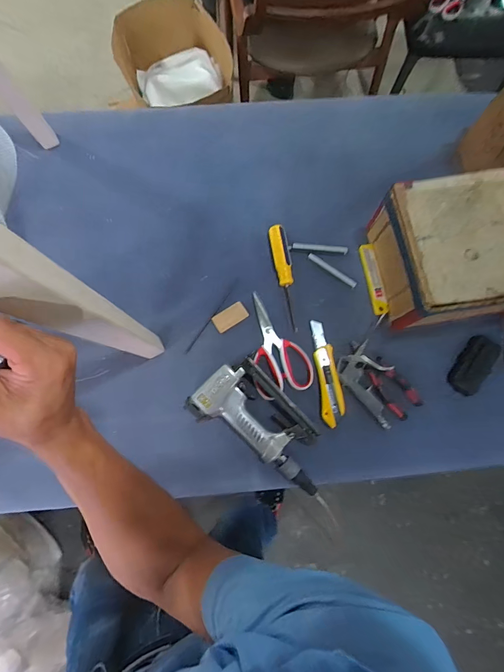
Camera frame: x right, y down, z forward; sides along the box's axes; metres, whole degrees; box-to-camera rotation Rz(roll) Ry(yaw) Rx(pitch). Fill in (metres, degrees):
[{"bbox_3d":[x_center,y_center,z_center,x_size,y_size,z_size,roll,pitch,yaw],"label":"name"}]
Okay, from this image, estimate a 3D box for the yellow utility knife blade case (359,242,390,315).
[{"bbox_3d":[0.225,-0.106,0.620,0.026,0.021,0.139,-10,79,-4],"label":"yellow utility knife blade case"}]

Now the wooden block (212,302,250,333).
[{"bbox_3d":[-0.038,-0.034,0.594,0.062,0.004,0.033,-34,82,-8],"label":"wooden block"}]

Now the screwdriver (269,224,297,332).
[{"bbox_3d":[0.060,-0.108,0.604,0.033,0.029,0.194,-6,79,-3],"label":"screwdriver"}]

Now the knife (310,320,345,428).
[{"bbox_3d":[0.130,0.061,0.574,0.037,0.015,0.177,-4,79,-3],"label":"knife"}]

